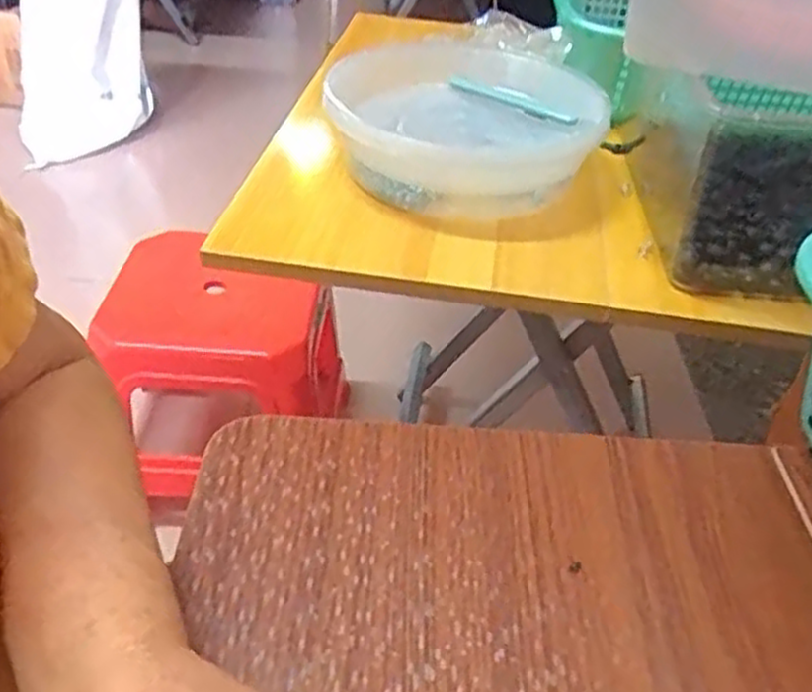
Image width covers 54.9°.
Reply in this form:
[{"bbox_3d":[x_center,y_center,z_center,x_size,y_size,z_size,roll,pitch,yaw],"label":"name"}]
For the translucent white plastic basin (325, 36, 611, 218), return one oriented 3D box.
[{"bbox_3d":[0.053,-0.194,0.689,0.233,0.083,0.258,14,40,13],"label":"translucent white plastic basin"}]

